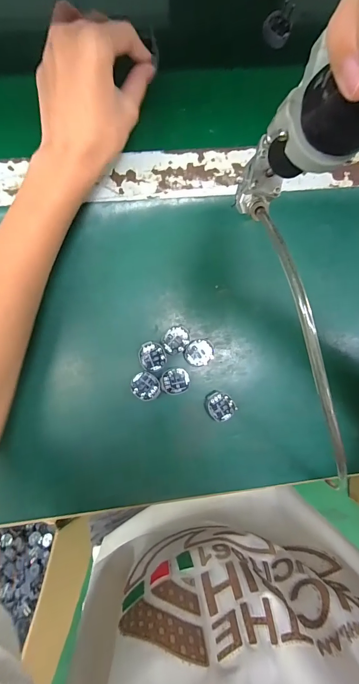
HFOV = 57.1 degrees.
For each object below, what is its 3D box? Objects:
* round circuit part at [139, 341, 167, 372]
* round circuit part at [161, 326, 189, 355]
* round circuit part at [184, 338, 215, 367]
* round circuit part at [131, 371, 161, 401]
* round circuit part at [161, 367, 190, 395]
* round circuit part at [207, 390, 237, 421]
[{"bbox_3d":[-0.025,0.014,0.311,0.024,0.004,0.027,-26,89,-5],"label":"round circuit part"},{"bbox_3d":[-0.004,-0.003,0.312,0.024,0.006,0.027,35,85,-2],"label":"round circuit part"},{"bbox_3d":[0.019,0.010,0.316,0.028,0.004,0.025,-7,87,-5],"label":"round circuit part"},{"bbox_3d":[-0.032,0.042,0.310,0.028,0.004,0.025,37,85,-2],"label":"round circuit part"},{"bbox_3d":[-0.004,0.038,0.313,0.026,0.004,0.024,0,87,-4],"label":"round circuit part"},{"bbox_3d":[0.040,0.061,0.319,0.025,0.008,0.031,-34,90,-5],"label":"round circuit part"}]

